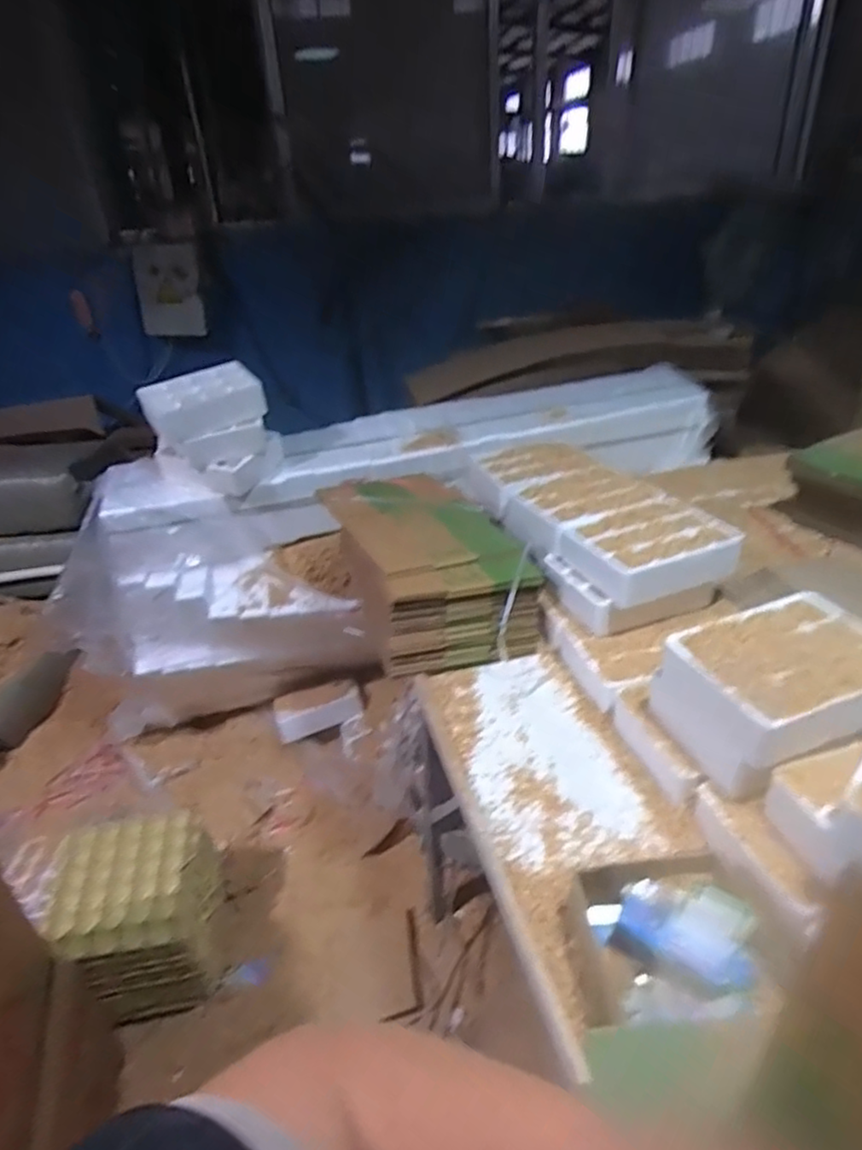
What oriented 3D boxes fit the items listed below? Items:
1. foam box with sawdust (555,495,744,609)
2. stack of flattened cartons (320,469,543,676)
[{"bbox_3d":[0.374,-0.042,1.147,0.248,0.080,0.192,-16,33,-18],"label":"foam box with sawdust"},{"bbox_3d":[-0.015,-0.042,1.344,0.308,0.175,0.577,-14,32,-15],"label":"stack of flattened cartons"}]

